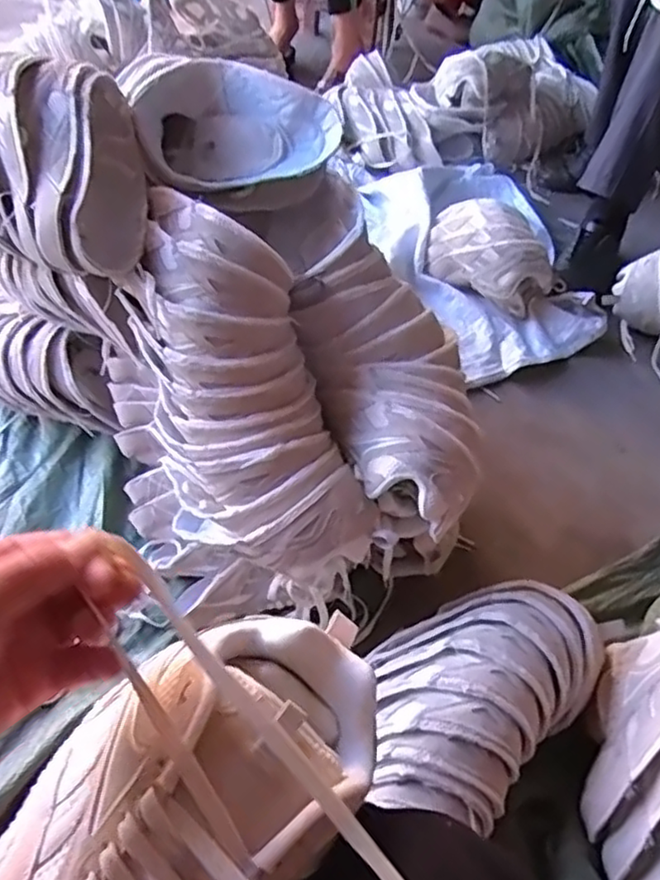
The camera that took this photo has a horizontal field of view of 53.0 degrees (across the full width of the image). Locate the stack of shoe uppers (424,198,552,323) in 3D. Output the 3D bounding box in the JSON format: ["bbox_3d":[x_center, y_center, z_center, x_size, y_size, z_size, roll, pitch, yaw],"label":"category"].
[{"bbox_3d":[0.293,-0.347,1.211,0.224,0.128,0.181,12,50,7],"label":"stack of shoe uppers"}]

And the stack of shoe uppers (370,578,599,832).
[{"bbox_3d":[0.140,0.230,0.638,0.284,0.083,0.171,-35,59,-28],"label":"stack of shoe uppers"}]

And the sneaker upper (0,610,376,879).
[{"bbox_3d":[-0.078,0.175,0.286,0.117,0.071,0.238,31,62,22],"label":"sneaker upper"}]

